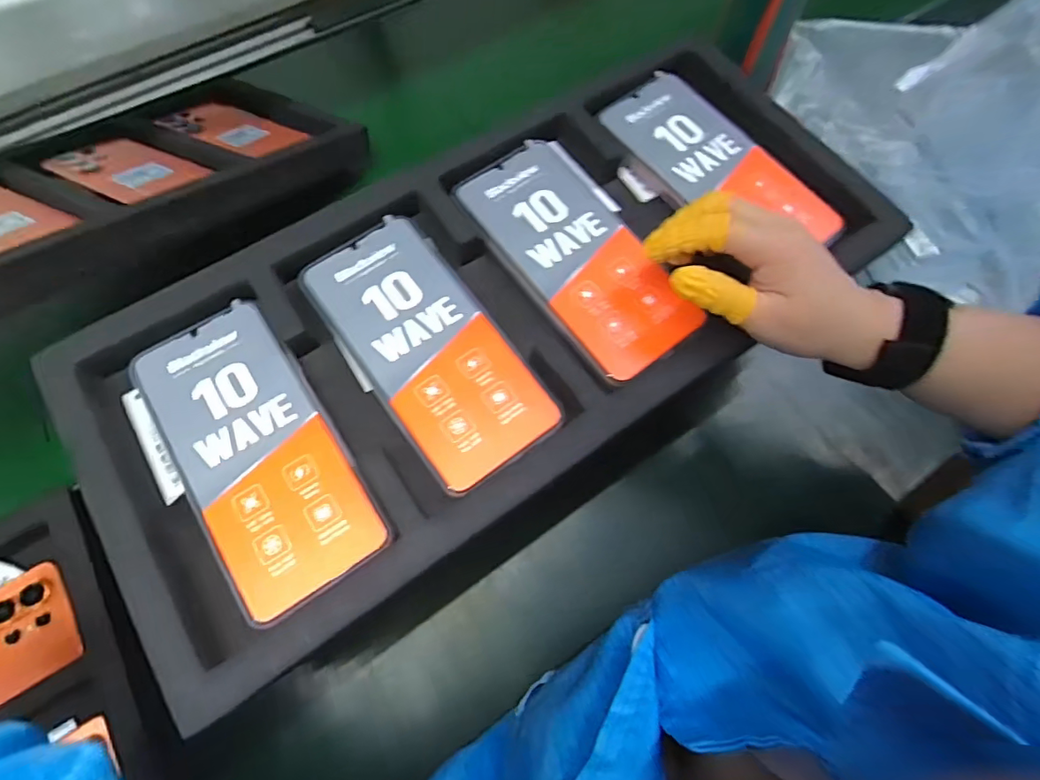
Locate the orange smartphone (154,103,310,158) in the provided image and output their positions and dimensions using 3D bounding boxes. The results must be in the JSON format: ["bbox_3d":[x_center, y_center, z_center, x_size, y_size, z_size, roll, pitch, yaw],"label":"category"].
[{"bbox_3d":[-0.294,-0.267,0.524,0.150,0.005,0.063,24,56,16],"label":"orange smartphone"}]

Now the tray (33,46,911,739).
[{"bbox_3d":[-0.003,-0.058,0.310,0.490,0.036,0.213,-32,70,-14],"label":"tray"}]

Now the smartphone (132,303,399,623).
[{"bbox_3d":[-0.142,0.031,0.277,0.077,0.014,0.169,-31,70,-14],"label":"smartphone"}]

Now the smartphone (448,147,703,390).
[{"bbox_3d":[0.036,-0.085,0.324,0.076,0.010,0.166,-32,75,-14],"label":"smartphone"}]

